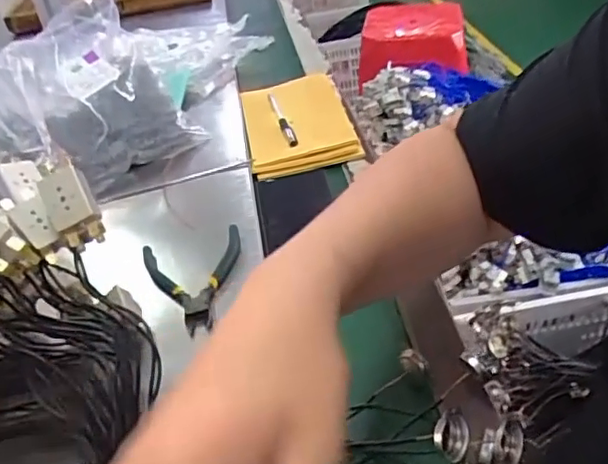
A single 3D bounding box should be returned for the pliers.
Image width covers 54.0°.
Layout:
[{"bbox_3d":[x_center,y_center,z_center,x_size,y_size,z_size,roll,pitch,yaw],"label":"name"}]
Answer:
[{"bbox_3d":[-0.098,0.038,0.512,0.088,0.017,0.113,-11,38,-3],"label":"pliers"}]

